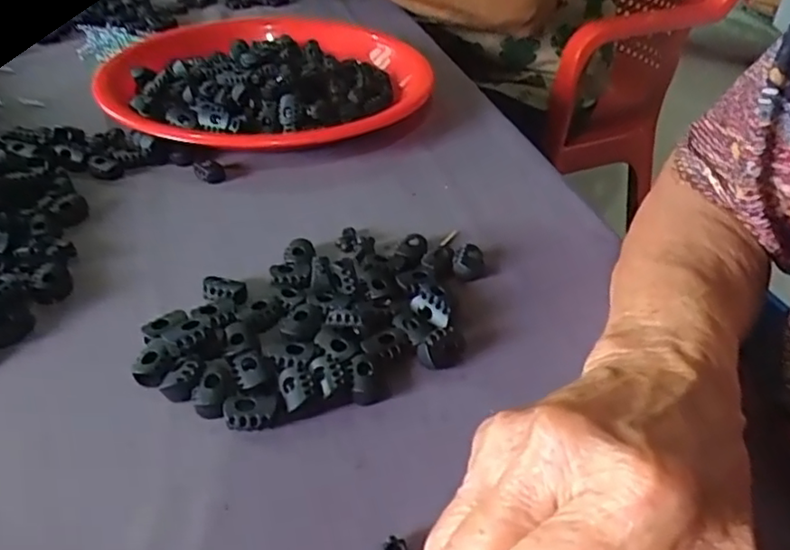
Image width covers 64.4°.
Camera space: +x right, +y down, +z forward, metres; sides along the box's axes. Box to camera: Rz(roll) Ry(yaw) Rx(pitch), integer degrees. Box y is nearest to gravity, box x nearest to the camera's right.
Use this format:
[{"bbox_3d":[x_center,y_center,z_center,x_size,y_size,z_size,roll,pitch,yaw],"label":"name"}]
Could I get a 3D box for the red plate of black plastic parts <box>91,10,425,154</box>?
[{"bbox_3d":[-0.098,-0.165,0.511,0.253,0.042,0.261,2,38,-1],"label":"red plate of black plastic parts"}]

